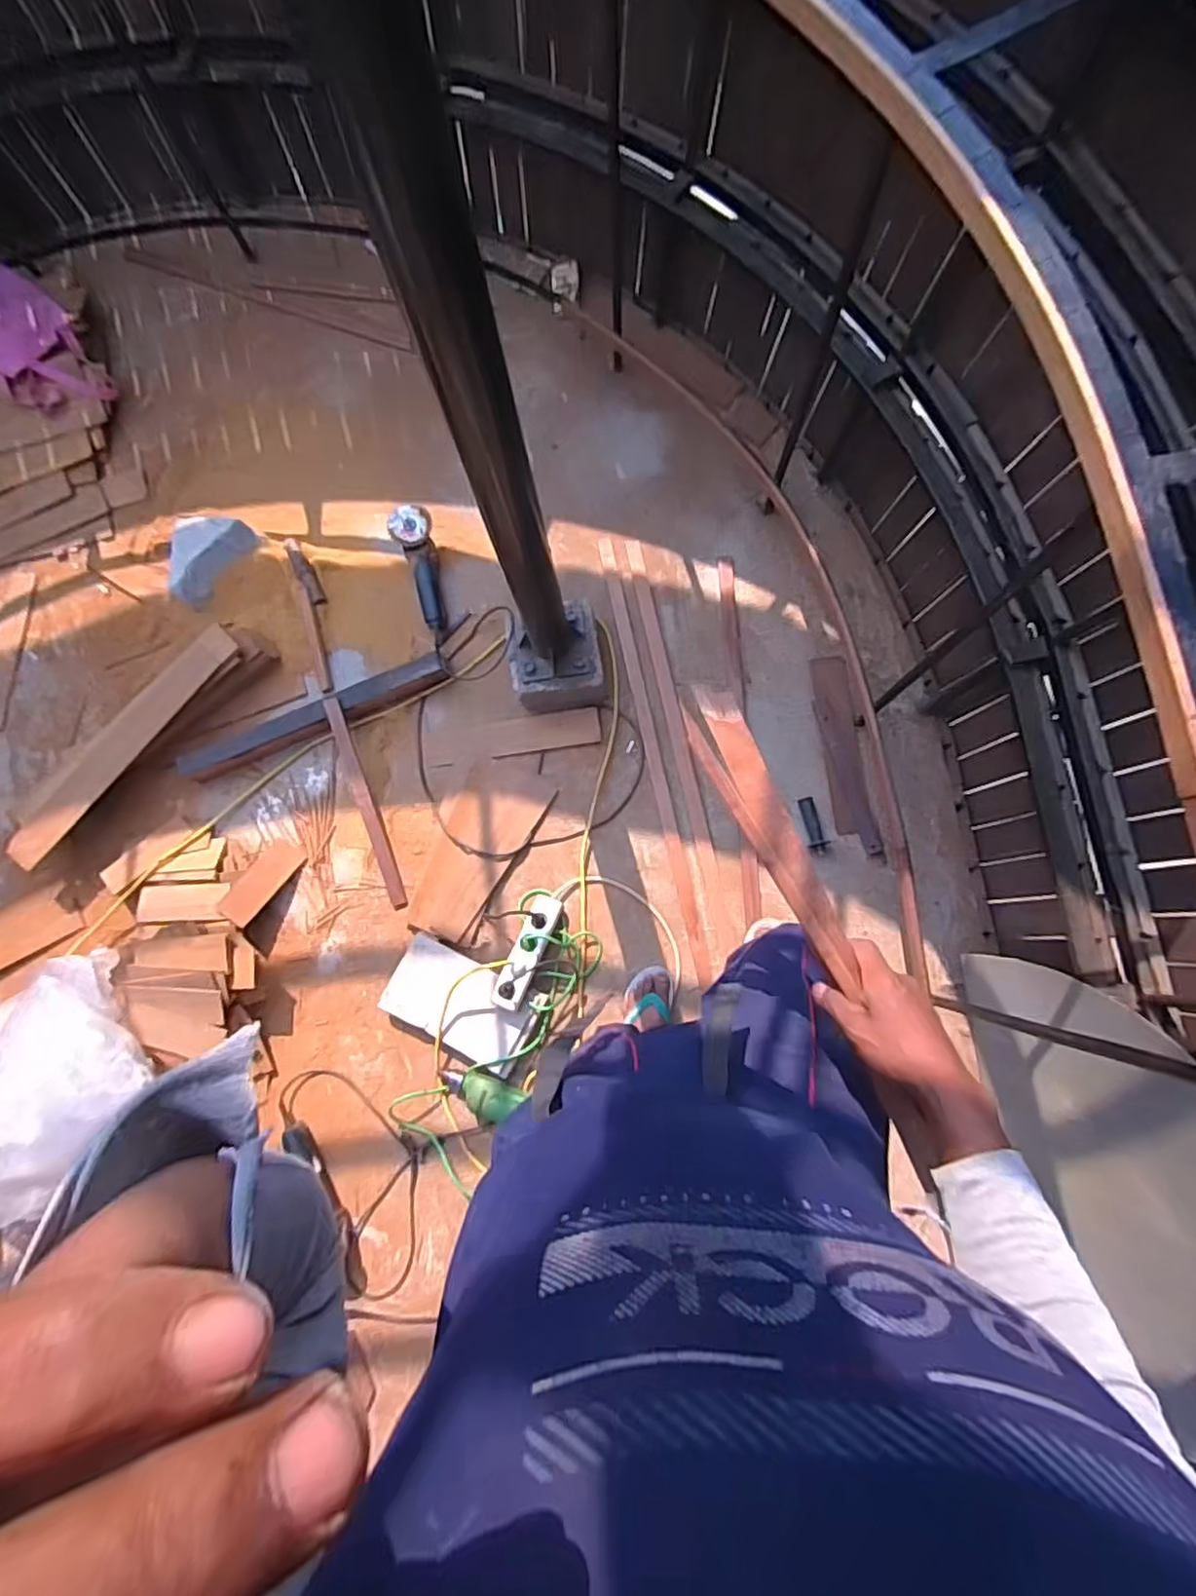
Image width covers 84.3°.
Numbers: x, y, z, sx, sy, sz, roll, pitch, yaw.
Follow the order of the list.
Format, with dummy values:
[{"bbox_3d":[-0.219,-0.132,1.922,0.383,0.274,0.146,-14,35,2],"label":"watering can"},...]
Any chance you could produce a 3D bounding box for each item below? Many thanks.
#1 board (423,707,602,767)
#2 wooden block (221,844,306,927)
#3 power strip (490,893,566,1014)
[{"bbox_3d":[-0.194,-0.136,1.475,0.395,0.022,0.081,-7,80,2],"label":"board"},{"bbox_3d":[-0.739,0.189,1.451,0.078,0.021,0.186,31,63,6],"label":"wooden block"},{"bbox_3d":[-0.144,0.313,1.349,0.066,0.042,0.247,22,67,5],"label":"power strip"}]

